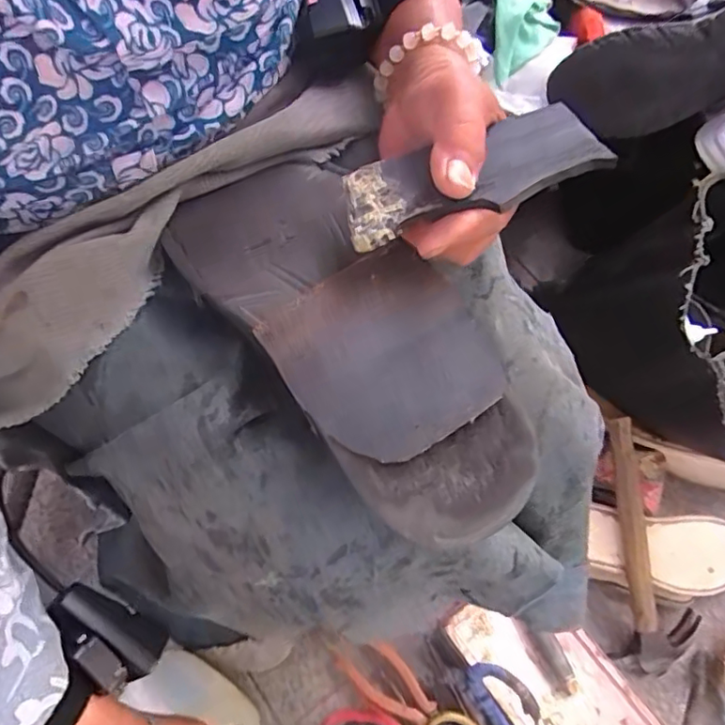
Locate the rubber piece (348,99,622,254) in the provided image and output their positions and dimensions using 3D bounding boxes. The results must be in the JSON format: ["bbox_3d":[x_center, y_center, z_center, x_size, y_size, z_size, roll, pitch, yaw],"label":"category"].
[{"bbox_3d":[0.047,-0.088,0.260,0.117,0.010,0.046,-19,69,1],"label":"rubber piece"}]

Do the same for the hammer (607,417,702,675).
[{"bbox_3d":[0.310,0.223,0.633,0.118,0.053,0.238,-7,84,-5],"label":"hammer"}]

